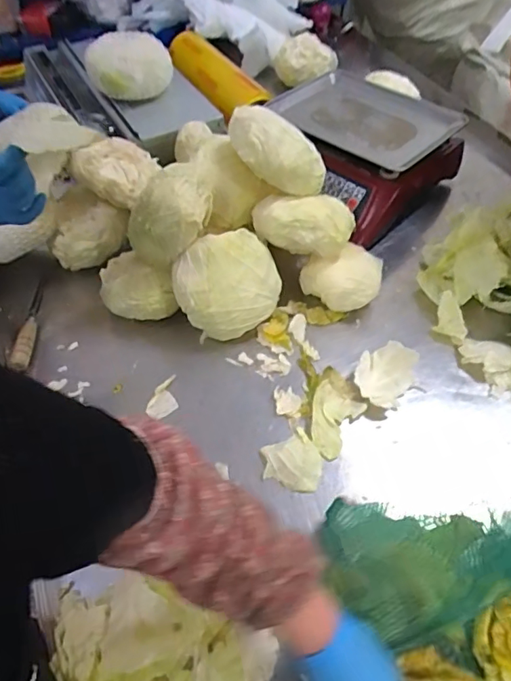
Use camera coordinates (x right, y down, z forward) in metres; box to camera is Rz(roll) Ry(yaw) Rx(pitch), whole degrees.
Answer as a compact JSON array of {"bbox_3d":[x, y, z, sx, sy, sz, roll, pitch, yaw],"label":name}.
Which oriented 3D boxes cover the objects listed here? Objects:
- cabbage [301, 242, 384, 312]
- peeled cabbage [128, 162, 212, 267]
[{"bbox_3d":[0.138,-0.101,0.817,0.126,0.079,0.105,9,52,7],"label":"cabbage"},{"bbox_3d":[-0.126,-0.182,0.741,0.120,0.098,0.117,-1,51,-1],"label":"peeled cabbage"}]

